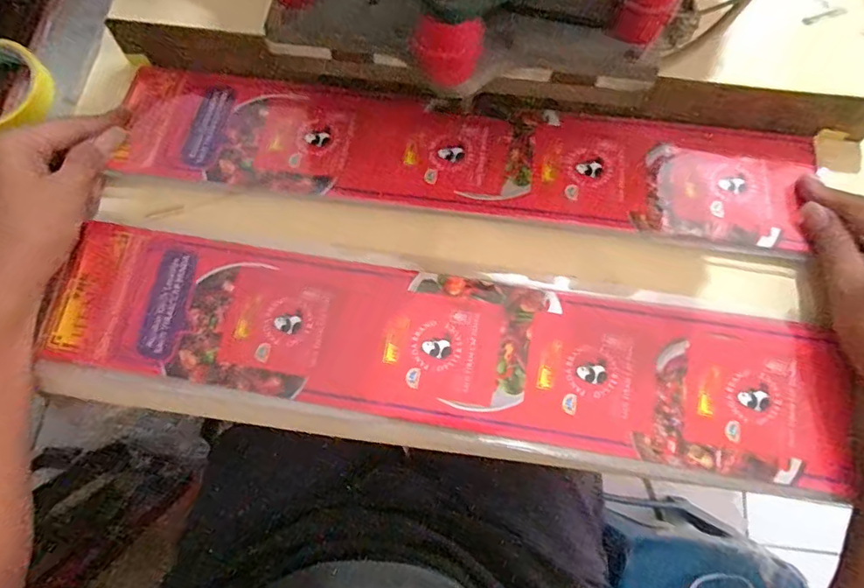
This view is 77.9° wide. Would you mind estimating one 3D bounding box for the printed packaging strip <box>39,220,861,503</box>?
[{"bbox_3d":[0.003,0.041,0.373,0.536,0.011,0.105,9,78,4],"label":"printed packaging strip"}]

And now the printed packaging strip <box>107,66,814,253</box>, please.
[{"bbox_3d":[0.015,-0.110,0.419,0.514,0.009,0.103,7,69,4],"label":"printed packaging strip"}]

